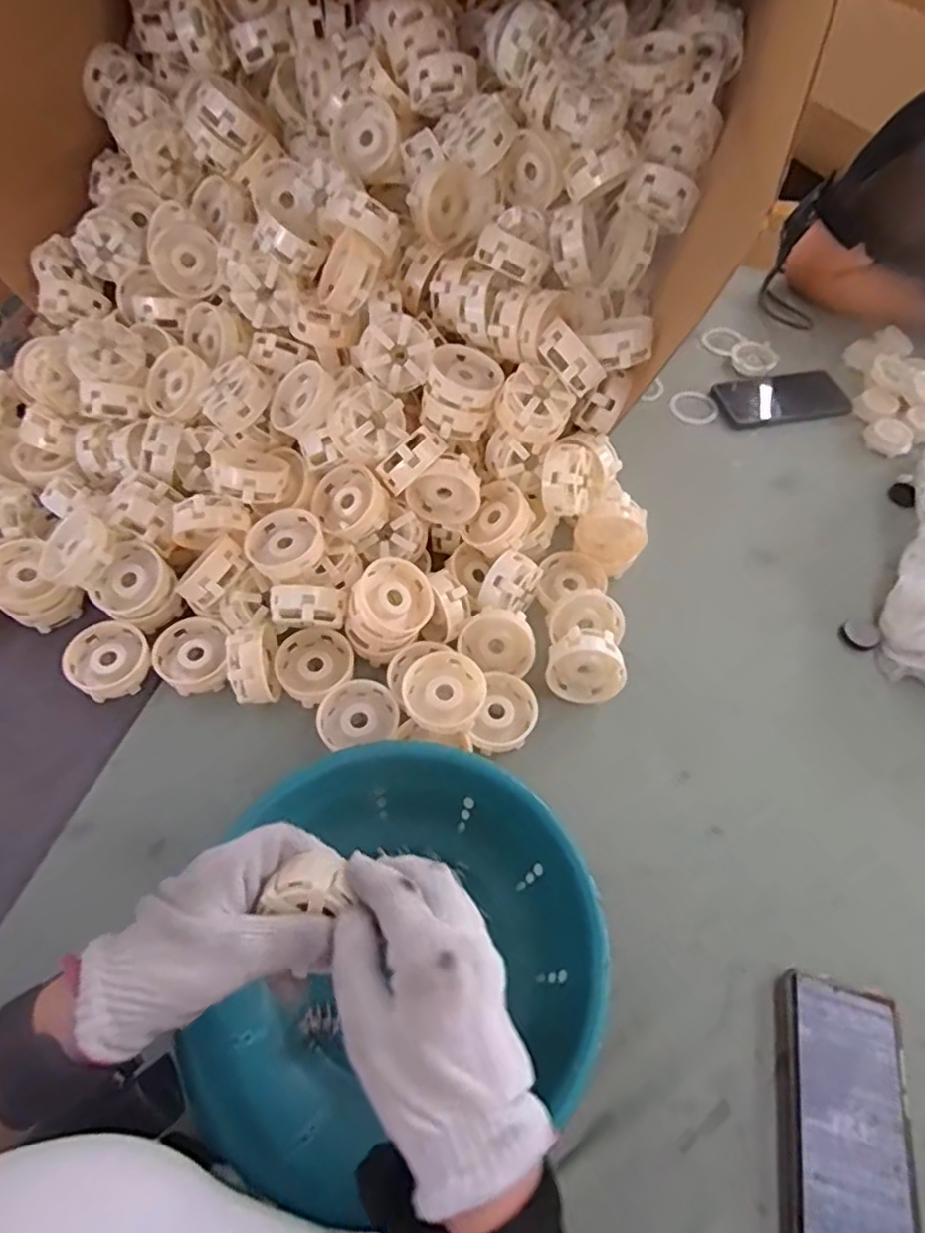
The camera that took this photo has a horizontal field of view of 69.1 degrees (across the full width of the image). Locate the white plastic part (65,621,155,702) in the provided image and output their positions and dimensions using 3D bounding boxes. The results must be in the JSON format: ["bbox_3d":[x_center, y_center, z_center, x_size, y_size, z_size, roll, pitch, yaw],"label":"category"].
[{"bbox_3d":[-0.319,0.040,0.607,0.070,0.034,0.067,34,61,19],"label":"white plastic part"}]

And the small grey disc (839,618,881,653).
[{"bbox_3d":[0.391,0.018,0.660,0.036,0.005,0.033,-26,61,-19],"label":"small grey disc"}]

